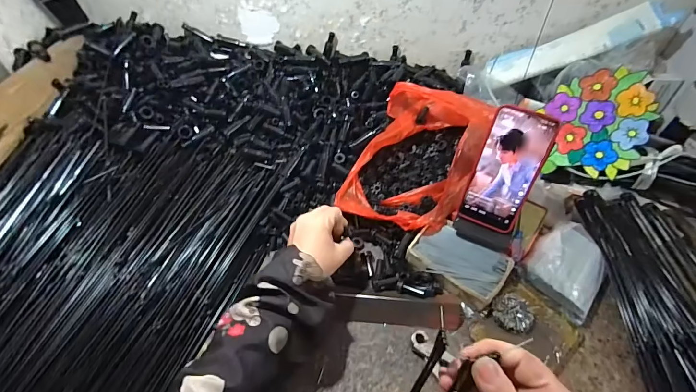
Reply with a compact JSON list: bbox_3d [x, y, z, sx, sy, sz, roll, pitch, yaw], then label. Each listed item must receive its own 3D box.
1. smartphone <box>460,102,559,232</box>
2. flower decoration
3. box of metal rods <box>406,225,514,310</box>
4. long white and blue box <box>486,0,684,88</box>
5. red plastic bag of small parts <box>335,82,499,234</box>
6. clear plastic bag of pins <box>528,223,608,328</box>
[{"bbox_3d":[0.210,-0.032,0.471,0.076,0.163,0.010,21,24,19],"label":"smartphone"},{"bbox_3d":[0.405,-0.116,0.572,0.153,0.156,0.020,-6,17,18],"label":"flower decoration"},{"bbox_3d":[0.155,0.089,0.494,0.125,0.018,0.079,33,61,19],"label":"box of metal rods"},{"bbox_3d":[0.426,-0.284,0.666,0.301,0.034,0.069,-15,52,24],"label":"long white and blue box"},{"bbox_3d":[0.112,-0.074,0.554,0.174,0.083,0.263,20,55,14],"label":"red plastic bag of small parts"},{"bbox_3d":[0.309,0.095,0.483,0.118,0.034,0.094,-34,63,-22],"label":"clear plastic bag of pins"}]

